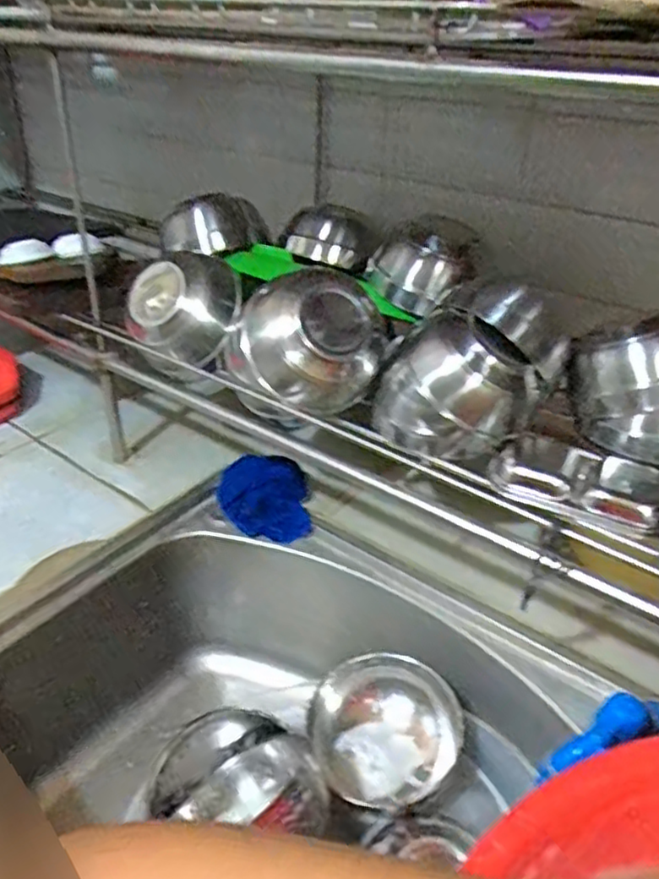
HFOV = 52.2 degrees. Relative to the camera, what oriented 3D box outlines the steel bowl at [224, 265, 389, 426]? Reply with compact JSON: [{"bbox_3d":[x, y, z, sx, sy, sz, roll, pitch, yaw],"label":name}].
[{"bbox_3d":[-0.024,-0.083,0.641,0.153,0.141,0.102,-2,34,-4],"label":"steel bowl"}]

